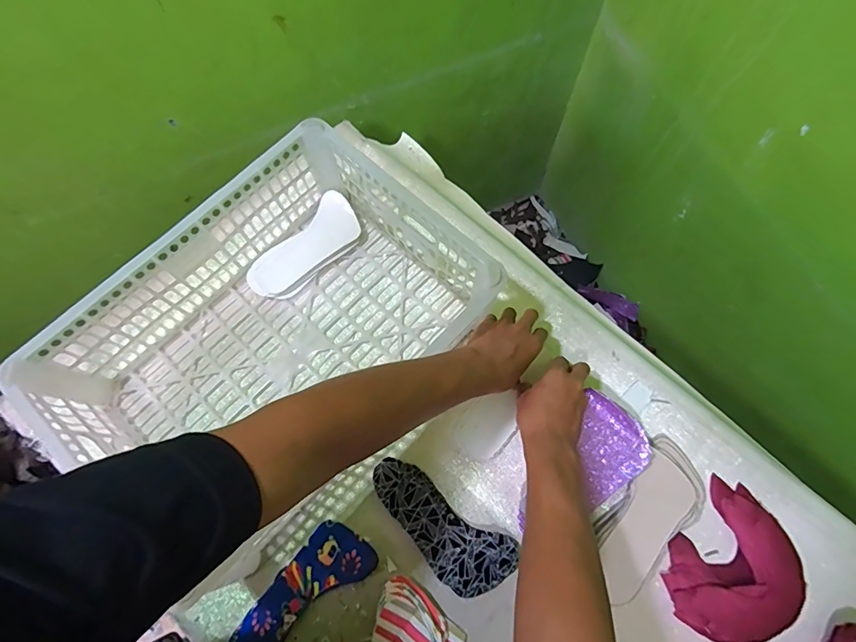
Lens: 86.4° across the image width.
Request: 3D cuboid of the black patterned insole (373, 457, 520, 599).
[{"bbox_3d":[0.009,0.241,0.531,0.184,0.019,0.079,33,75,11],"label":"black patterned insole"}]

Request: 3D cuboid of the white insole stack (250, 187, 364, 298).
[{"bbox_3d":[-0.170,-0.099,0.644,0.076,0.029,0.174,41,76,13],"label":"white insole stack"}]

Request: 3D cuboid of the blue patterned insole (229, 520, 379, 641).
[{"bbox_3d":[-0.144,0.313,0.514,0.073,0.006,0.179,41,76,13],"label":"blue patterned insole"}]

